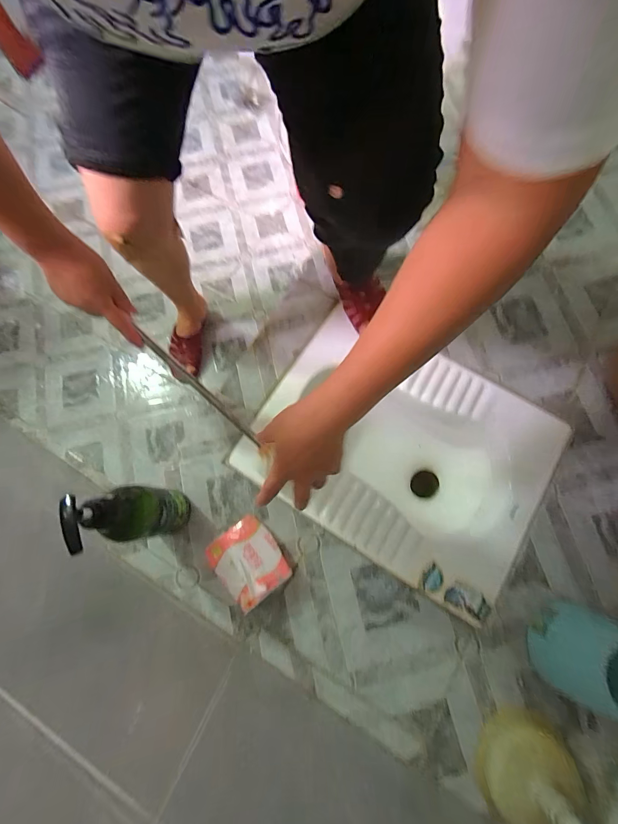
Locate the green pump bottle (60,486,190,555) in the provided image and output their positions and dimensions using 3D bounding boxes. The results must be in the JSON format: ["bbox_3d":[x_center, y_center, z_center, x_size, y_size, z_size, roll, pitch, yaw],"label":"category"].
[{"bbox_3d":[-0.238,0.143,0.474,0.062,0.267,0.068,3,75,1],"label":"green pump bottle"}]

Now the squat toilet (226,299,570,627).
[{"bbox_3d":[0.193,0.097,0.711,0.474,0.187,0.402,31,77,8],"label":"squat toilet"}]

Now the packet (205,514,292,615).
[{"bbox_3d":[-0.103,0.247,0.552,0.113,0.060,0.121,-35,78,-9],"label":"packet"}]

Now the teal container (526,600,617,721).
[{"bbox_3d":[0.408,0.352,0.475,0.112,0.134,0.118,0,74,1],"label":"teal container"}]

